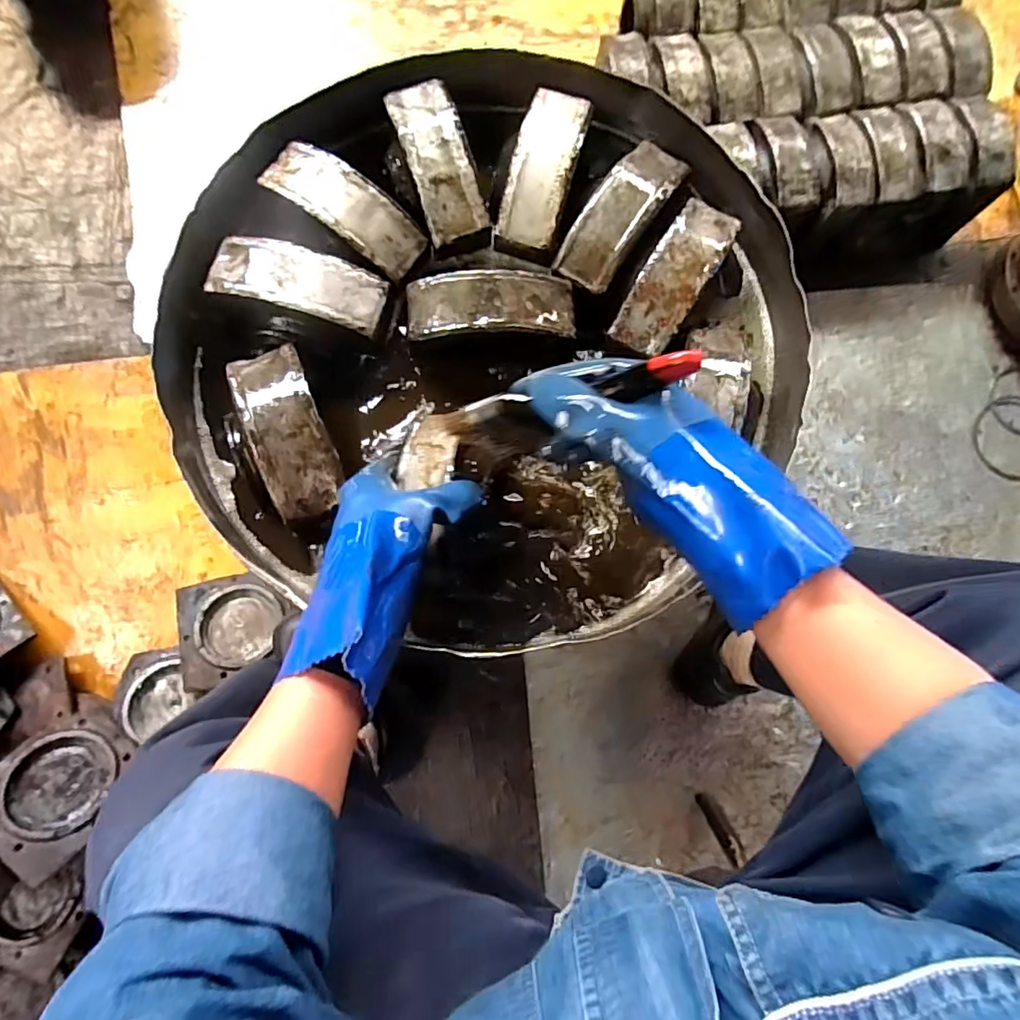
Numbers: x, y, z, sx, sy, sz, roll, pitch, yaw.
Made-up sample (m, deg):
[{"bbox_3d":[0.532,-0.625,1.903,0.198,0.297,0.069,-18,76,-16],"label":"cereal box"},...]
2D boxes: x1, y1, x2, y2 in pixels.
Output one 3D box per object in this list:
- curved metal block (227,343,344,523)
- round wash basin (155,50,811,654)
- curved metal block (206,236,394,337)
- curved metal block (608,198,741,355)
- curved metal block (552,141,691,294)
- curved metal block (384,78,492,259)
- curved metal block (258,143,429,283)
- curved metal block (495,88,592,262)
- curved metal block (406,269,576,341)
[{"bbox_3d":[-0.199,-0.073,0.495,0.066,0.030,0.157,-23,83,-6],"label":"curved metal block"},{"bbox_3d":[-0.020,-0.172,0.537,0.547,0.123,0.577,0,81,-3],"label":"round wash basin"},{"bbox_3d":[-0.199,-0.213,0.525,0.159,0.030,0.064,13,81,-1],"label":"curved metal block"},{"bbox_3d":[0.160,-0.227,0.538,0.060,0.034,0.159,34,81,2],"label":"curved metal block"},{"bbox_3d":[0.112,-0.293,0.551,0.060,0.034,0.164,35,81,3],"label":"curved metal block"},{"bbox_3d":[-0.072,-0.346,0.556,0.064,0.036,0.163,-17,89,-4],"label":"curved metal block"},{"bbox_3d":[-0.161,-0.293,0.548,0.165,0.040,0.062,36,81,3],"label":"curved metal block"},{"bbox_3d":[0.034,-0.341,0.560,0.064,0.038,0.164,15,89,4],"label":"curved metal block"},{"bbox_3d":[-0.018,-0.195,0.534,0.158,0.030,0.061,-3,81,-4],"label":"curved metal block"}]

